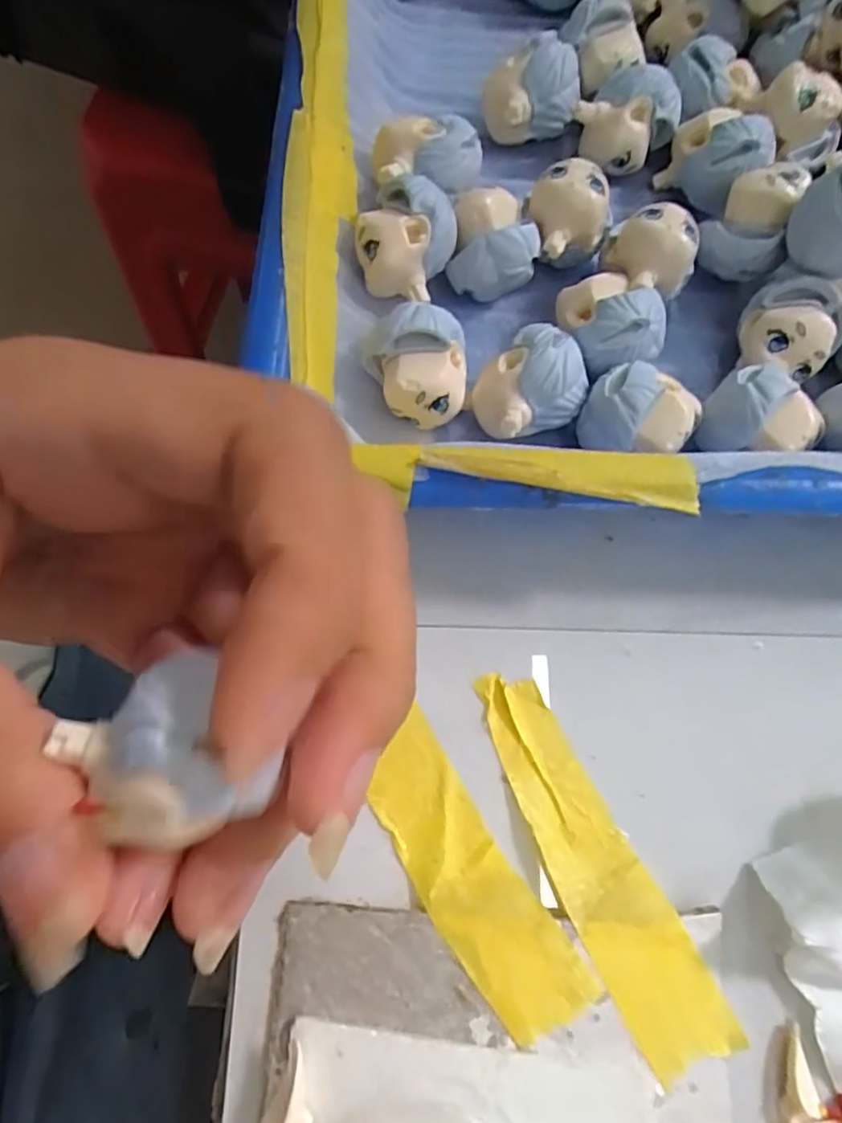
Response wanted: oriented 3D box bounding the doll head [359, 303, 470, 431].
[{"bbox_3d":[-0.001,-0.045,0.142,0.023,0.017,0.021,-5,74,-2],"label":"doll head"}]

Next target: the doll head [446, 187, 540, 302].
[{"bbox_3d":[0.018,-0.079,0.155,0.021,0.018,0.019,10,74,2],"label":"doll head"}]

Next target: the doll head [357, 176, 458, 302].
[{"bbox_3d":[-0.005,-0.079,0.149,0.020,0.018,0.021,0,74,-1],"label":"doll head"}]

